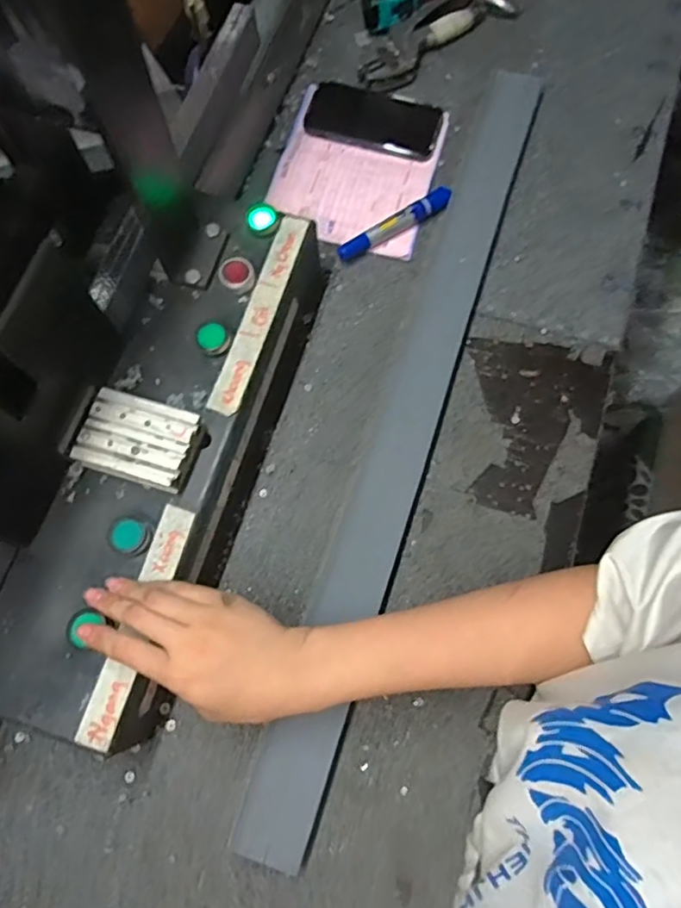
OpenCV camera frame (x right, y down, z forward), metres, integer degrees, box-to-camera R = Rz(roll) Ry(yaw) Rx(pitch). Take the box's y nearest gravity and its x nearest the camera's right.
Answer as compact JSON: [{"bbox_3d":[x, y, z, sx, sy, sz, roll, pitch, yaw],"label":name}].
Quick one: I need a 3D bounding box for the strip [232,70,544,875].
[{"bbox_3d":[0.073,-0.059,0.551,0.055,0.016,0.776,16,73,10],"label":"strip"}]

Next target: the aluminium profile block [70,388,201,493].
[{"bbox_3d":[-0.151,-0.008,0.447,0.079,0.026,0.061,16,73,7],"label":"aluminium profile block"}]

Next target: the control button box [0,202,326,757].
[{"bbox_3d":[-0.134,-0.008,0.484,0.137,0.095,0.438,20,72,6],"label":"control button box"}]

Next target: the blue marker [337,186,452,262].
[{"bbox_3d":[0.058,-0.236,0.609,0.133,0.019,0.021,-34,76,-11],"label":"blue marker"}]

